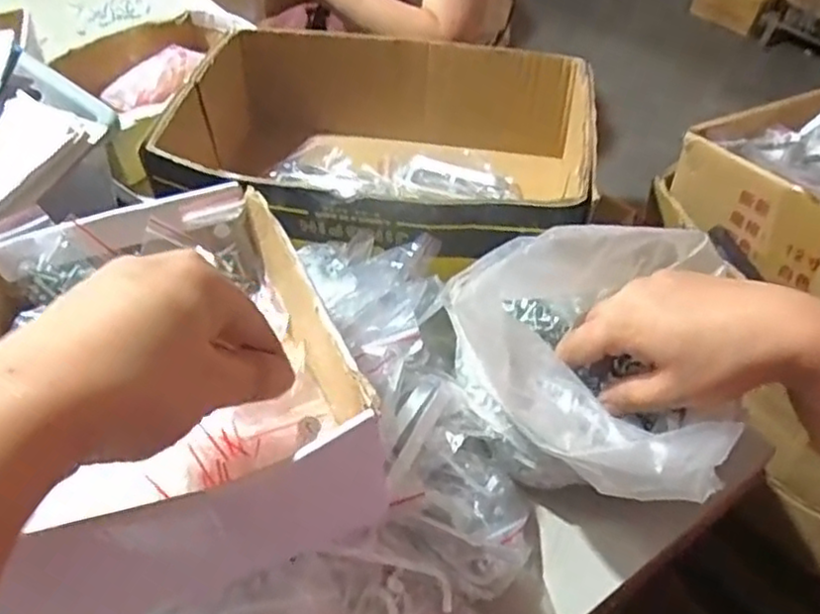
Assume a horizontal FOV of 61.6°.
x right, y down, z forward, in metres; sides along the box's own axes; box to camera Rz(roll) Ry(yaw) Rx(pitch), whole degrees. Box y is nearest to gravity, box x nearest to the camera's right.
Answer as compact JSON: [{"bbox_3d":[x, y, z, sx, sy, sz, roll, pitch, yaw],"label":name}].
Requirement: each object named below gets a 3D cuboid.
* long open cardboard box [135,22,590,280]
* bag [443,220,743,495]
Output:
[{"bbox_3d":[-0.033,-0.131,0.620,0.359,0.124,0.235,6,46,3],"label":"long open cardboard box"},{"bbox_3d":[0.098,0.028,0.395,0.149,0.084,0.151,5,46,2],"label":"bag"}]

